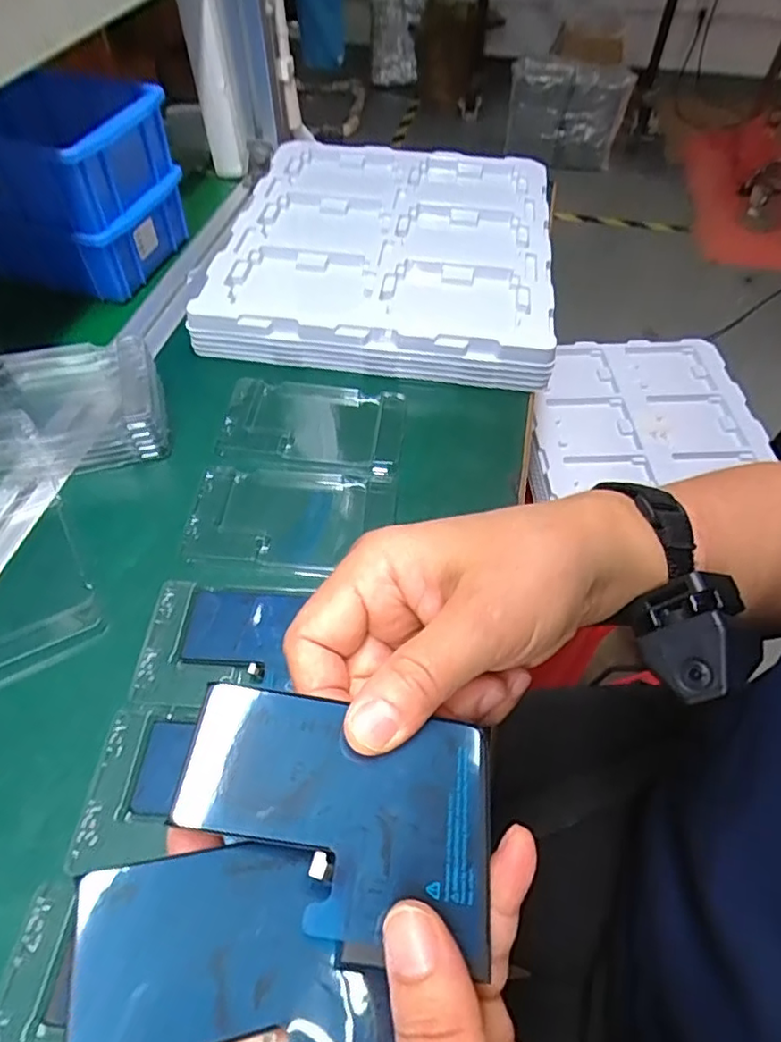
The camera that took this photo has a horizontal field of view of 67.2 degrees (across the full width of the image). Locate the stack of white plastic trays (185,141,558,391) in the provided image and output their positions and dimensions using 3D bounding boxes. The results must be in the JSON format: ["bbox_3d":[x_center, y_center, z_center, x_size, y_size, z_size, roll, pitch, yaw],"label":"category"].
[{"bbox_3d":[0.000,-0.252,0.539,0.288,0.038,0.310,7,54,3],"label":"stack of white plastic trays"}]

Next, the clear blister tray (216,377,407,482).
[{"bbox_3d":[-0.055,-0.072,0.425,0.126,0.009,0.084,6,54,2],"label":"clear blister tray"}]

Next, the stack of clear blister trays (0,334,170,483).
[{"bbox_3d":[-0.222,-0.078,0.394,0.129,0.044,0.093,-10,55,-9],"label":"stack of clear blister trays"}]

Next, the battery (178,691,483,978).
[{"bbox_3d":[-0.015,0.082,0.166,0.087,0.004,0.061,13,50,-4],"label":"battery"}]

